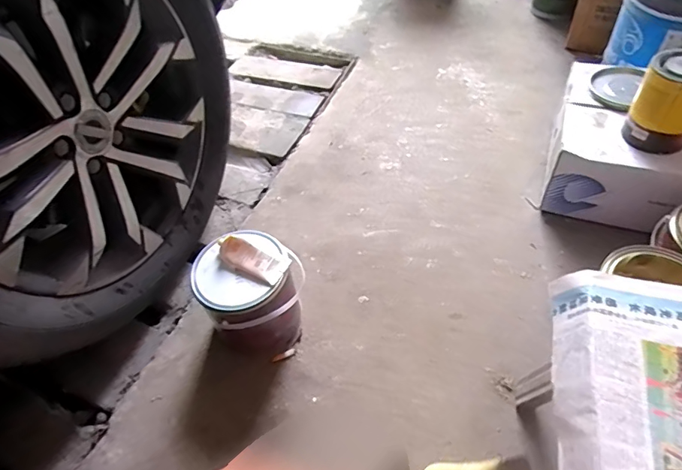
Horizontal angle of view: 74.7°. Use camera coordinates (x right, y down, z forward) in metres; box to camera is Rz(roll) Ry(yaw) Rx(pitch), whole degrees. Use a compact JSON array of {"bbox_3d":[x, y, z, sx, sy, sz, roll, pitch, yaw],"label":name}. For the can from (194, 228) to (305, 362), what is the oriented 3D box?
[{"bbox_3d":[-0.145,0.105,0.766,0.168,0.190,0.155,-20,52,-11],"label":"can"}]

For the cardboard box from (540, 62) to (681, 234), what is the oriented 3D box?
[{"bbox_3d":[0.623,-0.169,0.928,0.346,0.172,0.334,17,55,17],"label":"cardboard box"}]

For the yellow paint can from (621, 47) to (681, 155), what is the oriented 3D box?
[{"bbox_3d":[0.577,-0.233,0.785,0.113,0.139,0.103,-2,52,3],"label":"yellow paint can"}]

